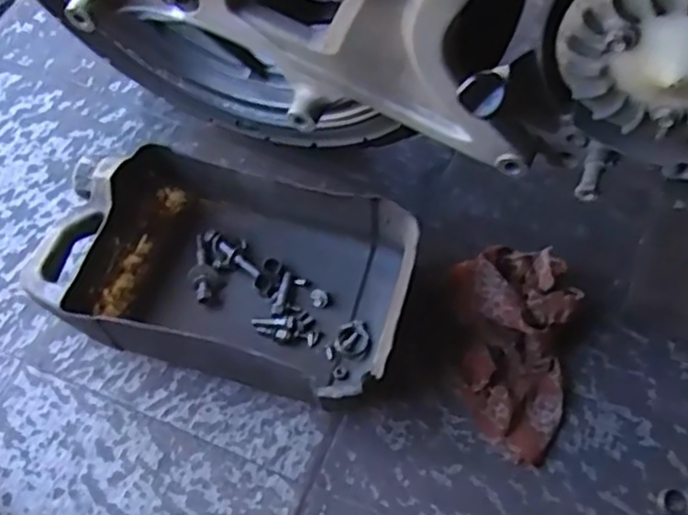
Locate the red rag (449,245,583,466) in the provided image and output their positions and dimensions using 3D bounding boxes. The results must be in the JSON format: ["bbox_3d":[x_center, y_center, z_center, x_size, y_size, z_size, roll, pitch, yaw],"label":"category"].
[{"bbox_3d":[0.153,0.079,0.612,0.106,0.061,0.189,-4,63,0],"label":"red rag"}]

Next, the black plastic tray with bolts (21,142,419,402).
[{"bbox_3d":[-0.105,0.019,0.632,0.314,0.098,0.180,14,64,9],"label":"black plastic tray with bolts"}]

